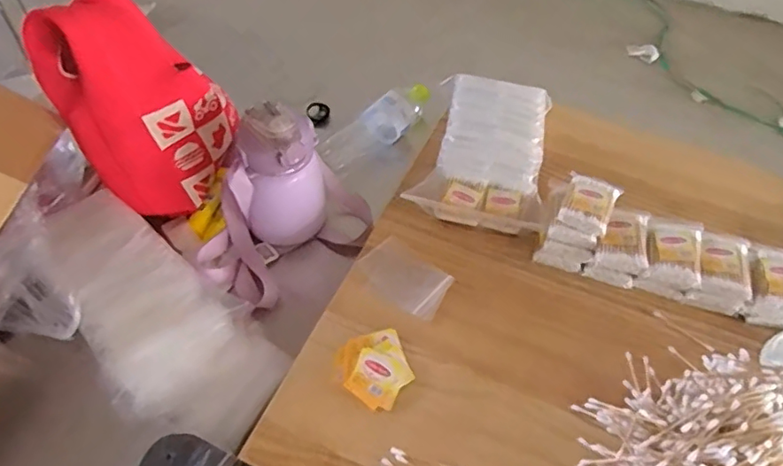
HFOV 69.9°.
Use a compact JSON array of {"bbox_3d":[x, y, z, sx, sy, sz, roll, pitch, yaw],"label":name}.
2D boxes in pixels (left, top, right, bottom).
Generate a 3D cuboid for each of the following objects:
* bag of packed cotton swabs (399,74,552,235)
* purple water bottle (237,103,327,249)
[{"bbox_3d":[0.120,-0.113,0.733,0.165,0.071,0.214,10,52,2],"label":"bag of packed cotton swabs"},{"bbox_3d":[-0.135,-0.070,0.685,0.103,0.173,0.079,-4,53,-9],"label":"purple water bottle"}]

